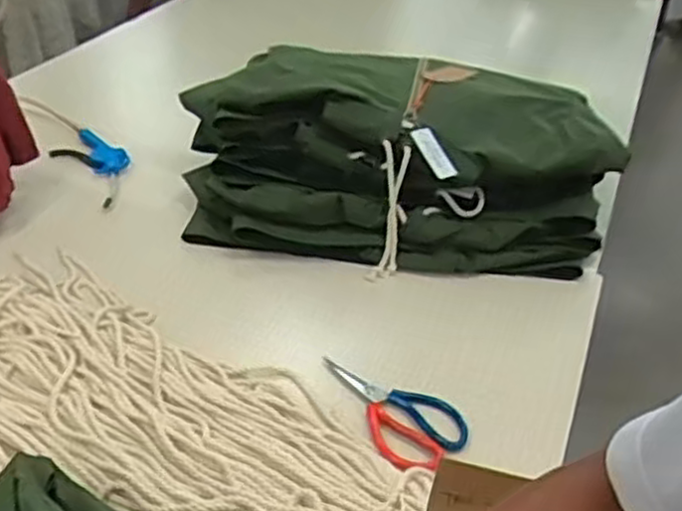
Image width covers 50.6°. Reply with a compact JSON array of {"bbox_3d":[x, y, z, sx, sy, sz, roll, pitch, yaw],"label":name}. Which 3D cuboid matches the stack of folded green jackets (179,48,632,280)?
[{"bbox_3d":[0.089,-0.165,1.142,0.621,0.218,0.386,1,37,-3],"label":"stack of folded green jackets"}]

